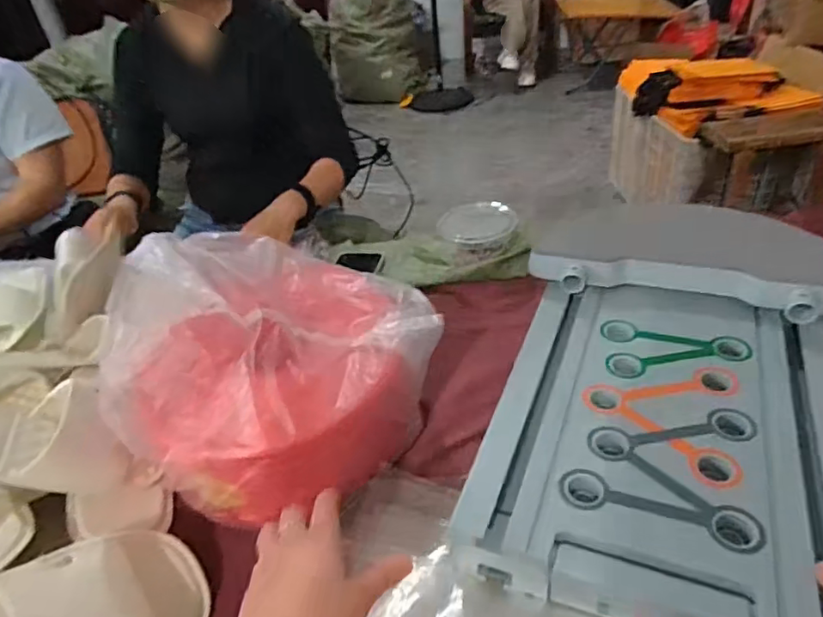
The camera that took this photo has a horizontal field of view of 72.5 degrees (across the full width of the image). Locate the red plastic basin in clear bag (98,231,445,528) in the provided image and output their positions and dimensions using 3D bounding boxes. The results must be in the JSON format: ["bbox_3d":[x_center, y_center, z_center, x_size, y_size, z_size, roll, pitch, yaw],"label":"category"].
[{"bbox_3d":[-0.121,0.040,0.551,0.241,0.212,0.266,8,39,21],"label":"red plastic basin in clear bag"}]

